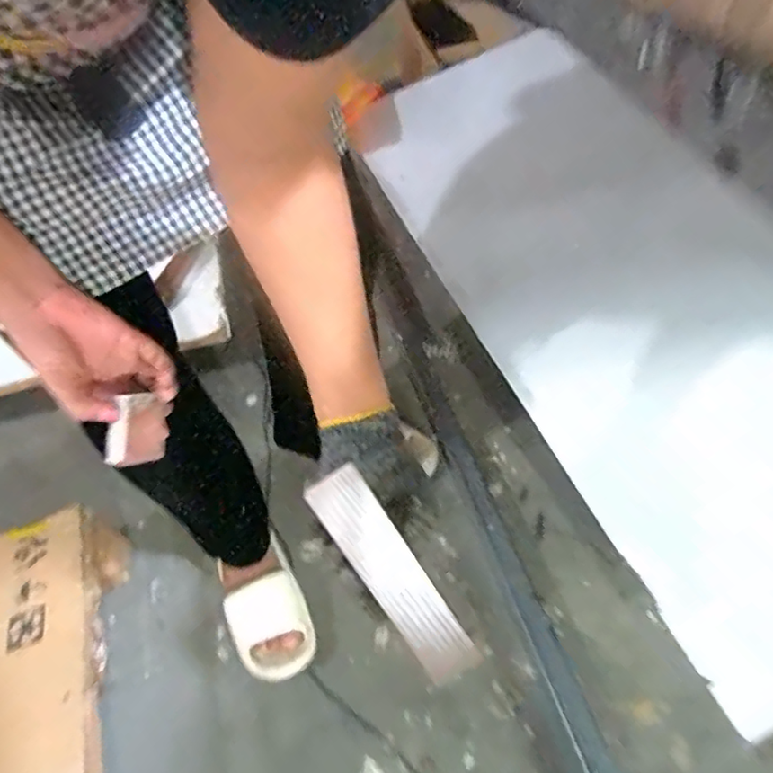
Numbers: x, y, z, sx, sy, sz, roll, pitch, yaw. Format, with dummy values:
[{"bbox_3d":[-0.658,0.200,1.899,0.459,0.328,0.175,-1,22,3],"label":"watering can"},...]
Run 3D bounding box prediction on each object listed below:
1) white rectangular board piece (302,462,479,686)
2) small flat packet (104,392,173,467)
[{"bbox_3d":[0.005,0.134,0.419,0.040,0.009,0.168,-36,98,-14],"label":"white rectangular board piece"},{"bbox_3d":[-0.206,0.037,0.495,0.011,0.049,0.058,15,97,43],"label":"small flat packet"}]

